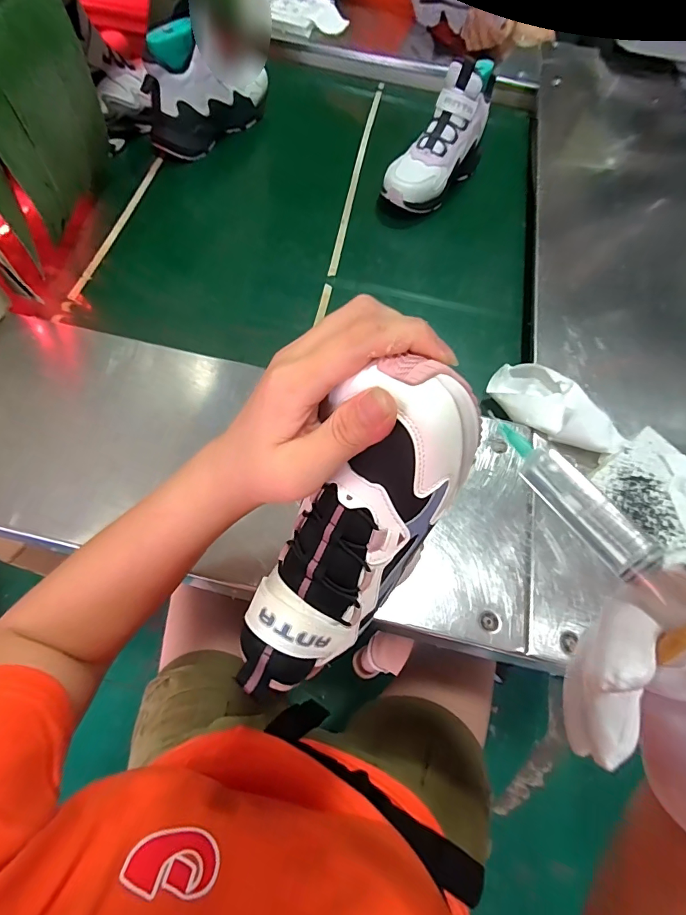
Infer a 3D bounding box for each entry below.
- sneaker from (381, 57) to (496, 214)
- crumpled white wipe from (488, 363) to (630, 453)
[{"bbox_3d":[0.147,-0.482,0.652,0.090,0.154,0.210,30,64,12],"label":"sneaker"},{"bbox_3d":[0.236,-0.054,0.478,0.148,0.036,0.069,42,67,17],"label":"crumpled white wipe"}]

